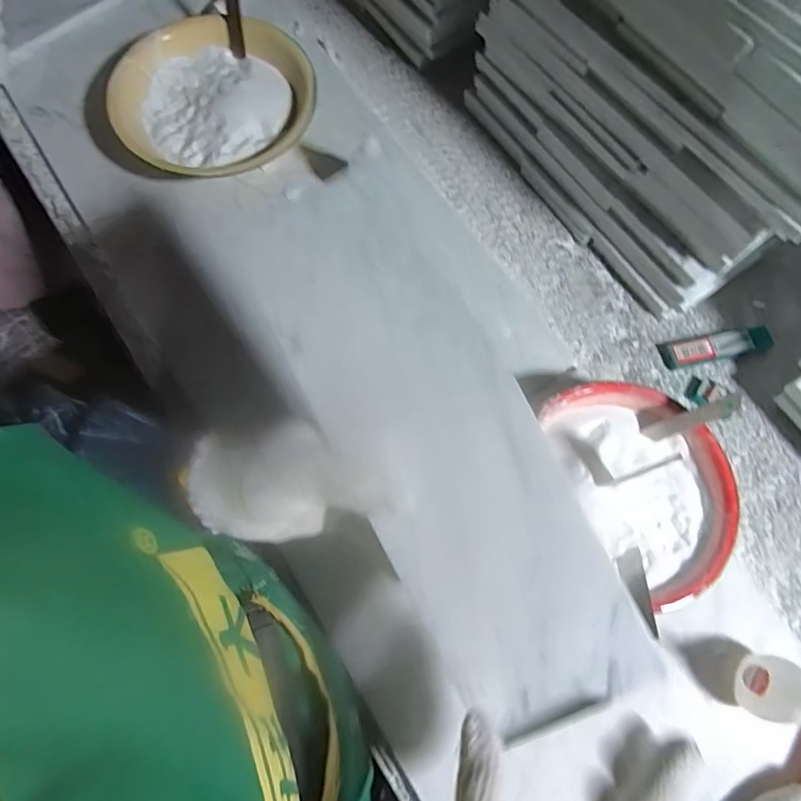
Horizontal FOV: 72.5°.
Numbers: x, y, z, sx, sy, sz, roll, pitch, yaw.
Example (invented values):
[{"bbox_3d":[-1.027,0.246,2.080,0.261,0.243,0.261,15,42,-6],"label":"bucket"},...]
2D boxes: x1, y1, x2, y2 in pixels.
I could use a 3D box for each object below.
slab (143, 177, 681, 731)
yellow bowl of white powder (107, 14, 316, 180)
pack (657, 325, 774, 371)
[{"bbox_3d":[0.008,0.018,0.283,0.112,0.016,0.326,-32,87,7],"label":"slab"},{"bbox_3d":[-0.179,-0.291,0.526,0.178,0.052,0.171,0,71,0],"label":"yellow bowl of white powder"},{"bbox_3d":[0.293,-0.050,0.506,0.104,0.010,0.025,-11,72,-4],"label":"pack"}]

